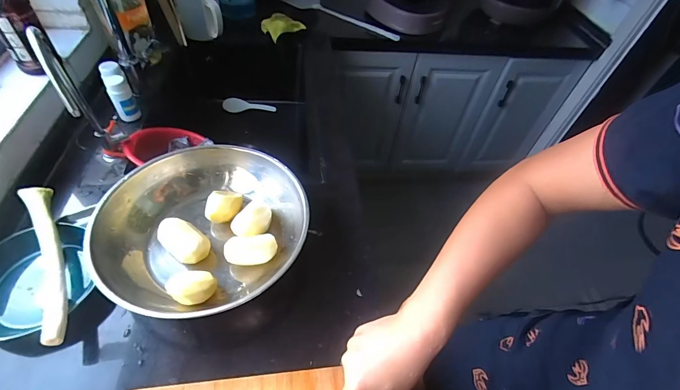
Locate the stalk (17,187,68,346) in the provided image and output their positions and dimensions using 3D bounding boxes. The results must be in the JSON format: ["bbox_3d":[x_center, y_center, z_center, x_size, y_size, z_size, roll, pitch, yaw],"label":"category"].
[{"bbox_3d":[-0.409,0.086,0.476,0.033,0.025,0.262,-24,57,-24],"label":"stalk"}]

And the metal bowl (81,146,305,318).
[{"bbox_3d":[-0.207,0.053,0.543,0.297,0.080,0.295,3,50,-4],"label":"metal bowl"}]

